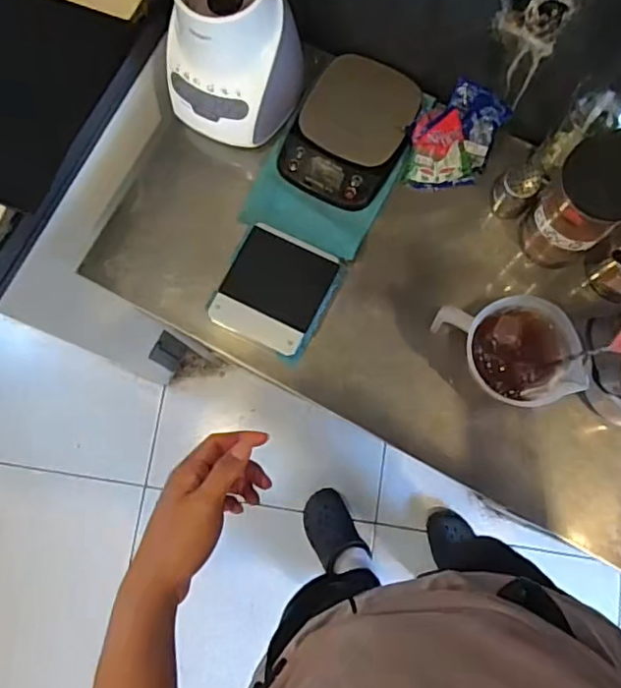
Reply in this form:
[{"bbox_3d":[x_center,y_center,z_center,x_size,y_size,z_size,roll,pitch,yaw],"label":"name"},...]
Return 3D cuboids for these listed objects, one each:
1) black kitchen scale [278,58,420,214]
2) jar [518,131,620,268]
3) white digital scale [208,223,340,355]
[{"bbox_3d":[0.054,-0.294,0.795,0.154,0.034,0.200,30,83,8],"label":"black kitchen scale"},{"bbox_3d":[0.315,-0.160,0.672,0.082,0.196,0.089,-1,80,3],"label":"jar"},{"bbox_3d":[-0.048,-0.072,0.757,0.130,0.018,0.150,26,82,8],"label":"white digital scale"}]

